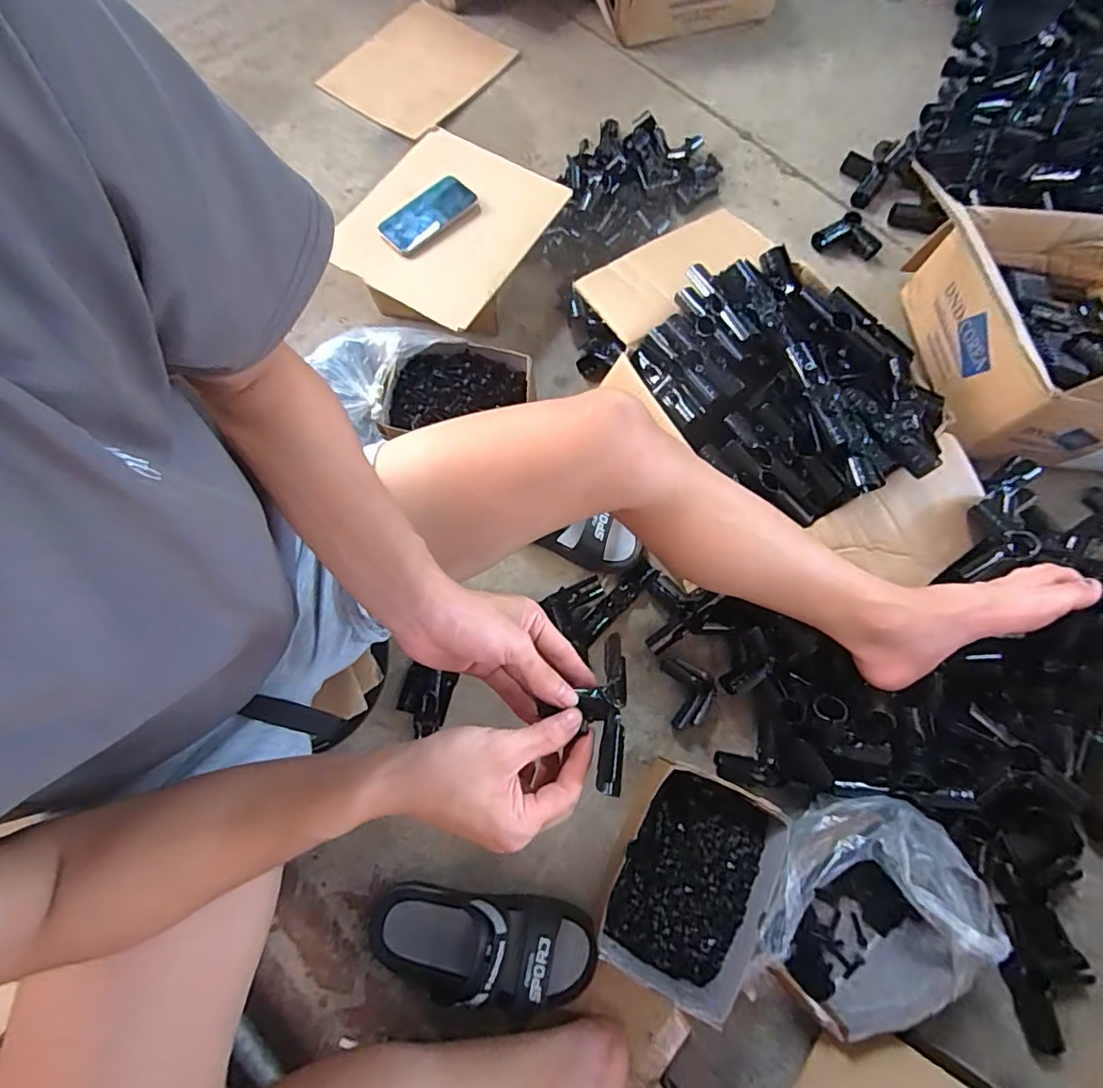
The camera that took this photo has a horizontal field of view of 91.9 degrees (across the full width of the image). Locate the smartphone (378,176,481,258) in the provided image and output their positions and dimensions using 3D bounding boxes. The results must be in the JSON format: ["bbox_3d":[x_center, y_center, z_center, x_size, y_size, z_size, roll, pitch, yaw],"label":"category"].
[{"bbox_3d":[-0.181,-0.483,0.783,0.145,0.008,0.079,-37,76,-10],"label":"smartphone"}]

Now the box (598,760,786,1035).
[{"bbox_3d":[0.153,0.365,0.592,0.147,0.088,0.209,25,75,8],"label":"box"}]

